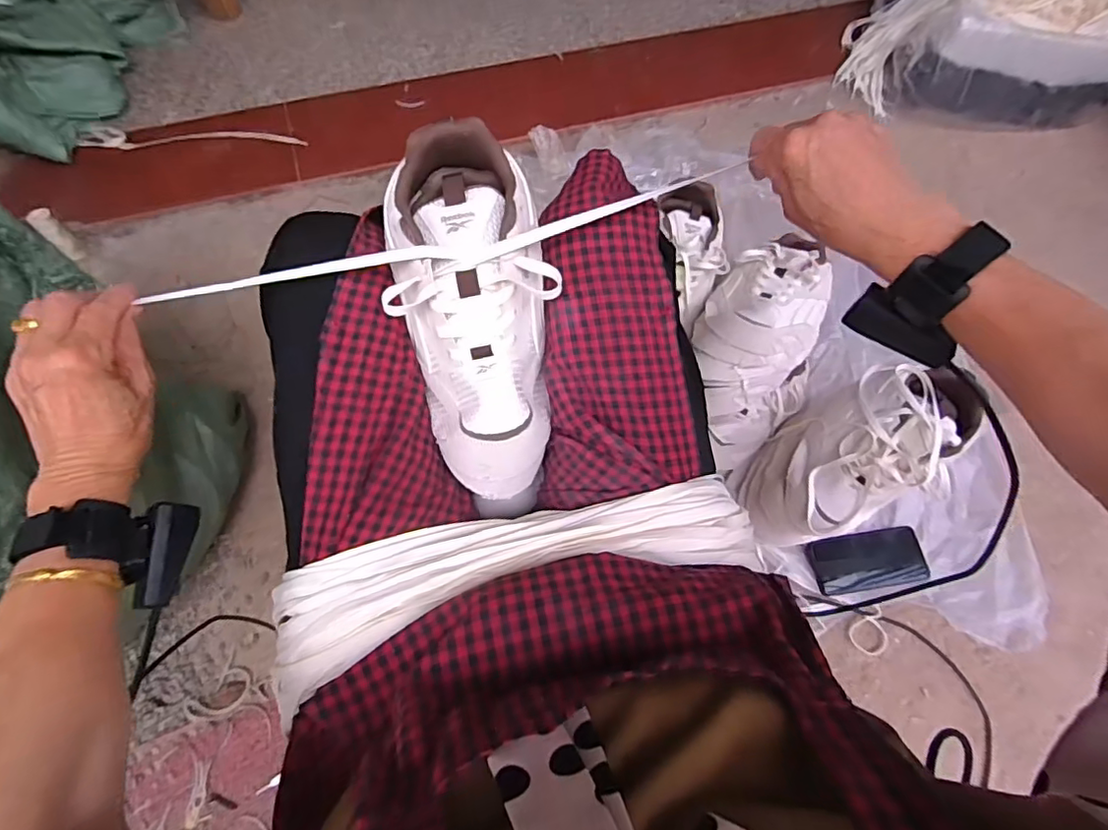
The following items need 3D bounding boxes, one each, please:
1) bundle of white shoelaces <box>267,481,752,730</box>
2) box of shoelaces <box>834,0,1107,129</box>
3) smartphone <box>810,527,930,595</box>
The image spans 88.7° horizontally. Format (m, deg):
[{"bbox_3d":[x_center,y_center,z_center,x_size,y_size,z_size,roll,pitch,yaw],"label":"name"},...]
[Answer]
[{"bbox_3d":[-0.028,0.104,0.387,0.338,0.050,0.095,-15,65,-9],"label":"bundle of white shoelaces"},{"bbox_3d":[0.786,-0.692,1.021,0.441,0.202,0.255,9,64,3],"label":"box of shoelaces"},{"bbox_3d":[0.443,0.204,0.794,0.156,0.013,0.075,-8,80,-4],"label":"smartphone"}]

